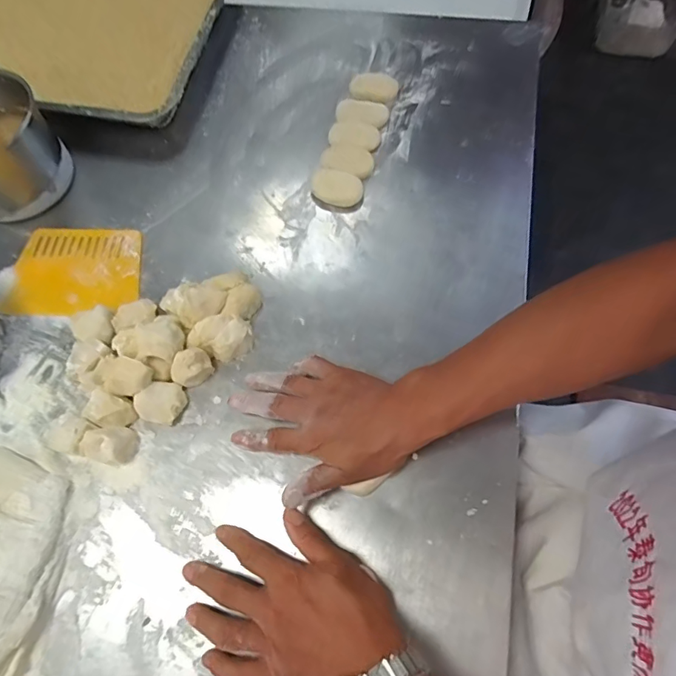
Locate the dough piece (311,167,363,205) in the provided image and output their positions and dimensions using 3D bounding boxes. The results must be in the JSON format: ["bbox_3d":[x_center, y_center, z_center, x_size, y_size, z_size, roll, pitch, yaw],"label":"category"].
[{"bbox_3d":[-0.002,-0.190,0.590,0.064,0.017,0.043,14,68,9],"label":"dough piece"}]

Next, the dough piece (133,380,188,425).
[{"bbox_3d":[-0.180,0.066,0.480,0.041,0.027,0.045,-1,66,2],"label":"dough piece"}]

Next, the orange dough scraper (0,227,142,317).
[{"bbox_3d":[-0.317,-0.085,0.564,0.159,0.006,0.116,0,66,3],"label":"orange dough scraper"}]

